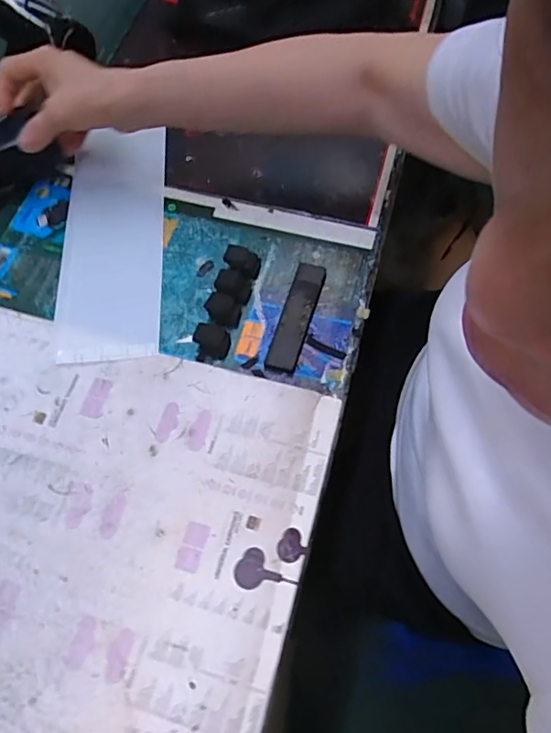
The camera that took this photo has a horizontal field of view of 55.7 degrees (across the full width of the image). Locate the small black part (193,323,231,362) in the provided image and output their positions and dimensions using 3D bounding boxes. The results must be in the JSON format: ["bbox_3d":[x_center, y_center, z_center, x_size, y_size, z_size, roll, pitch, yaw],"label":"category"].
[{"bbox_3d":[-0.058,-0.022,0.476,0.031,0.018,0.030,-3,66,1],"label":"small black part"}]

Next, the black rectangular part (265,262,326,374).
[{"bbox_3d":[0.020,-0.049,0.491,0.028,0.011,0.117,15,68,8],"label":"black rectangular part"}]

